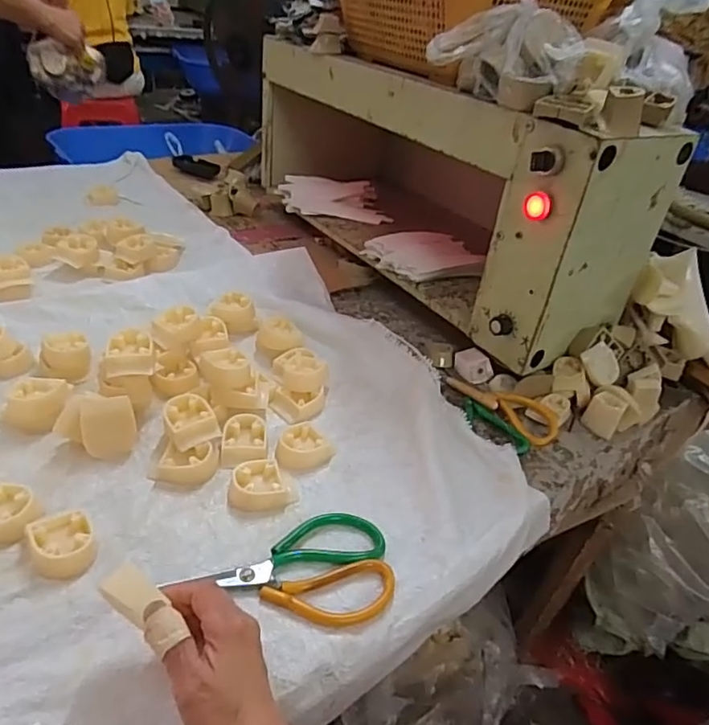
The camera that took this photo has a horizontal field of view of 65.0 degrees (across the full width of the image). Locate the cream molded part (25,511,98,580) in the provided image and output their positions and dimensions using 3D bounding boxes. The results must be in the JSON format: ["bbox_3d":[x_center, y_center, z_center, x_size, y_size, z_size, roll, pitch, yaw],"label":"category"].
[{"bbox_3d":[-0.237,0.150,0.453,0.046,0.020,0.049,-15,42,-26],"label":"cream molded part"}]

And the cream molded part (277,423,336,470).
[{"bbox_3d":[-0.053,0.087,0.584,0.059,0.016,0.049,-9,40,-20],"label":"cream molded part"}]

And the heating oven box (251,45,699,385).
[{"bbox_3d":[0.097,-0.301,0.876,0.193,0.300,0.720,-17,43,-28],"label":"heating oven box"}]

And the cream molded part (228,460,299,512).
[{"bbox_3d":[-0.089,0.116,0.533,0.061,0.019,0.047,-4,38,-14],"label":"cream molded part"}]

